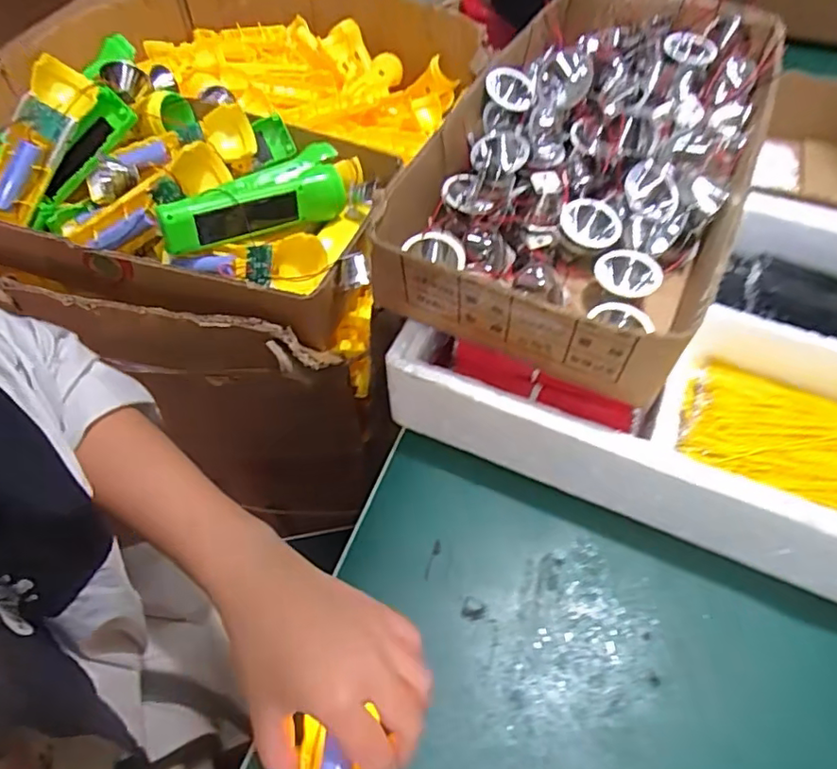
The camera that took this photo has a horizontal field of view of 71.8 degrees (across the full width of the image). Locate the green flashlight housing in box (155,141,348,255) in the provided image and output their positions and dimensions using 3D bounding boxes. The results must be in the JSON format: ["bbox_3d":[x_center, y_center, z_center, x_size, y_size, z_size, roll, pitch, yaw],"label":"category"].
[{"bbox_3d":[-0.147,-0.164,0.524,0.170,0.067,0.064,-27,59,-18],"label":"green flashlight housing in box"}]

